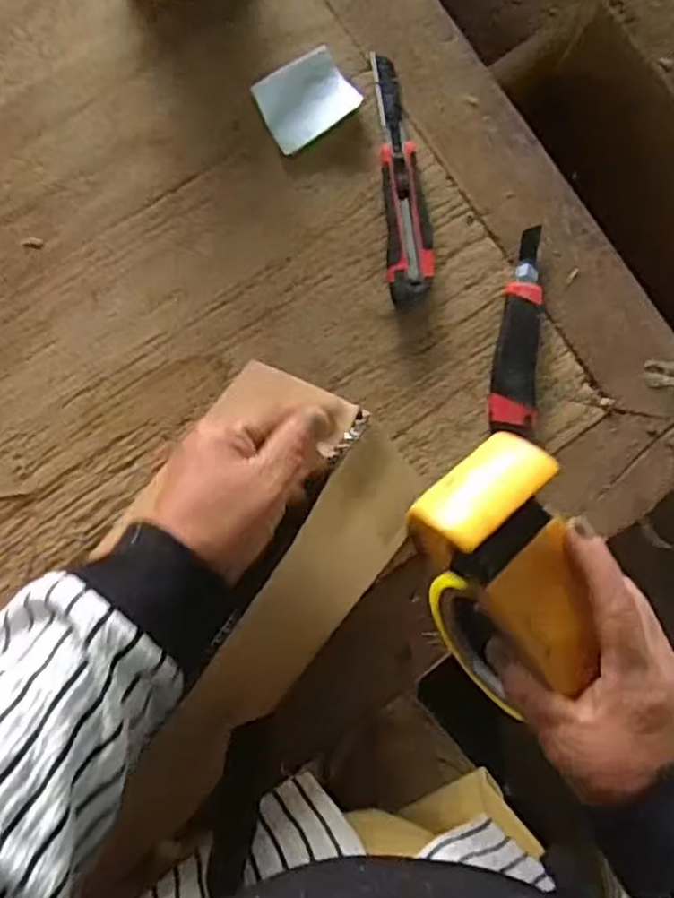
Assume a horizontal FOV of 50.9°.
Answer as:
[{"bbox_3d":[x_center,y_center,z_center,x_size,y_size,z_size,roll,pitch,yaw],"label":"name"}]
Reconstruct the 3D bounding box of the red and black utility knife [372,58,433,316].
[{"bbox_3d":[0.058,-0.231,0.610,0.039,0.014,0.217,-4,86,-8],"label":"red and black utility knife"}]

